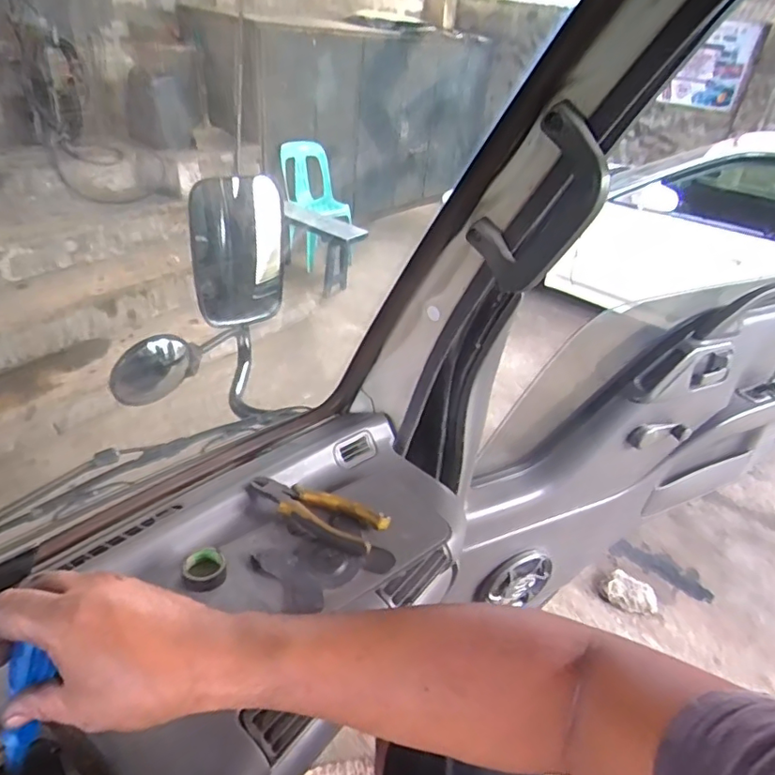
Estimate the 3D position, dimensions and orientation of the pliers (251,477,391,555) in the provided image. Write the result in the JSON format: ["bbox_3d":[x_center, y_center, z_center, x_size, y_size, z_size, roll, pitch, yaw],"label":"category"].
[{"bbox_3d":[-0.080,0.136,0.605,0.154,0.018,0.059,15,34,12],"label":"pliers"}]

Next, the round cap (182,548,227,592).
[{"bbox_3d":[-0.173,0.173,0.529,0.038,0.020,0.032,-5,35,-17],"label":"round cap"}]

